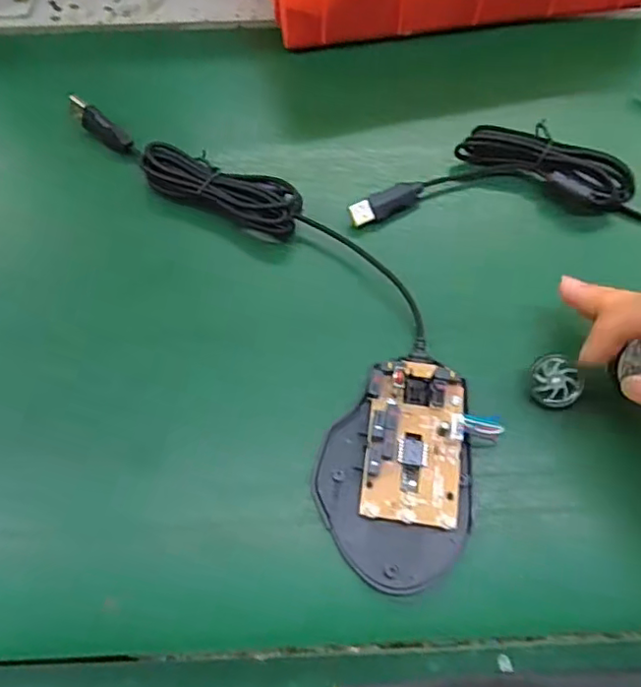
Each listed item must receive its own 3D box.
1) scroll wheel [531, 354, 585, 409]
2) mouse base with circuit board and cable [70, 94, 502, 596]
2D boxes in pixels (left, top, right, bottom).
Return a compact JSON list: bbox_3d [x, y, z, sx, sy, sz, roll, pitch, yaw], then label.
[{"bbox_3d":[0.117,0.019,0.294,0.023,0.009,0.025,1,66,-3],"label":"scroll wheel"},{"bbox_3d":[-0.016,-0.033,0.320,0.098,0.021,0.320,-29,69,-12],"label":"mouse base with circuit board and cable"}]

